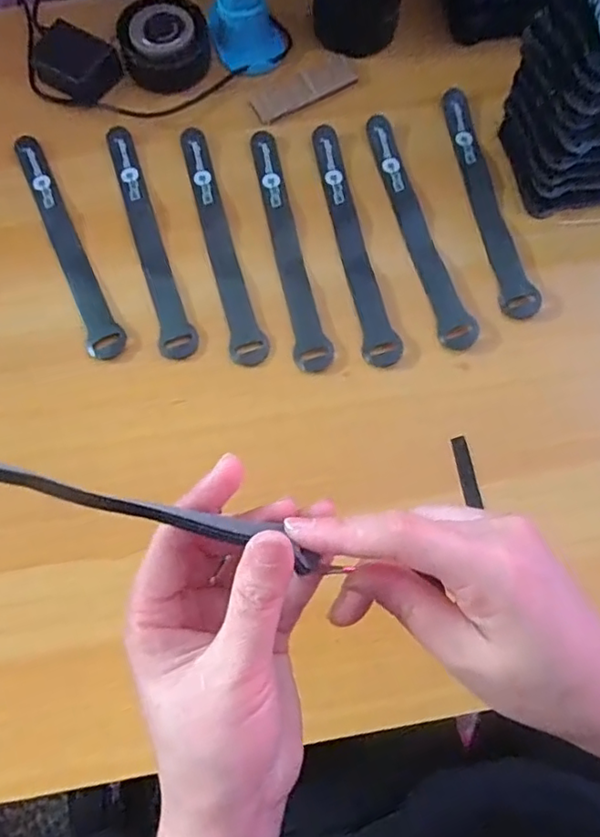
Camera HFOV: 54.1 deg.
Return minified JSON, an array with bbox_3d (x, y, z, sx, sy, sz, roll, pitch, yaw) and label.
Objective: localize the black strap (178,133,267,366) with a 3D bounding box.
[{"bbox_3d":[-0.058,-0.132,0.430,0.024,0.004,0.209,-14,69,-5],"label":"black strap"}]

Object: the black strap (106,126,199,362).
[{"bbox_3d":[-0.111,-0.136,0.431,0.025,0.004,0.207,-16,69,-6],"label":"black strap"}]

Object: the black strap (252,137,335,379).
[{"bbox_3d":[-0.010,-0.128,0.427,0.025,0.004,0.209,-12,69,-4],"label":"black strap"}]

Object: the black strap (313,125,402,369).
[{"bbox_3d":[0.039,-0.132,0.425,0.024,0.005,0.207,-9,69,-3],"label":"black strap"}]

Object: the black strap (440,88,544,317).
[{"bbox_3d":[0.138,-0.165,0.438,0.024,0.006,0.208,-12,68,7],"label":"black strap"}]

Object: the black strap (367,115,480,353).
[{"bbox_3d":[0.085,-0.142,0.427,0.024,0.007,0.206,-12,69,-4],"label":"black strap"}]

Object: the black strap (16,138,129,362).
[{"bbox_3d":[-0.172,-0.133,0.432,0.025,0.005,0.210,-23,70,-8],"label":"black strap"}]

